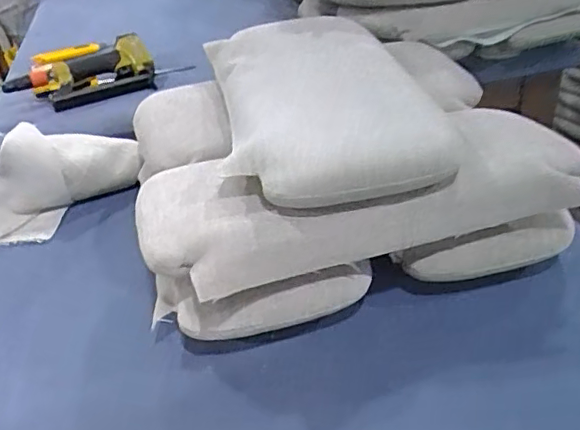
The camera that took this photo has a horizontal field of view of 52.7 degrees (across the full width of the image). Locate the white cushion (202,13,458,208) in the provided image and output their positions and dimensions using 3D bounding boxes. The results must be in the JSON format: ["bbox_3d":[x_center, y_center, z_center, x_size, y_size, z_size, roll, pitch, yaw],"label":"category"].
[{"bbox_3d":[0.026,-0.141,0.673,0.220,0.054,0.423,-10,34,-4],"label":"white cushion"}]

